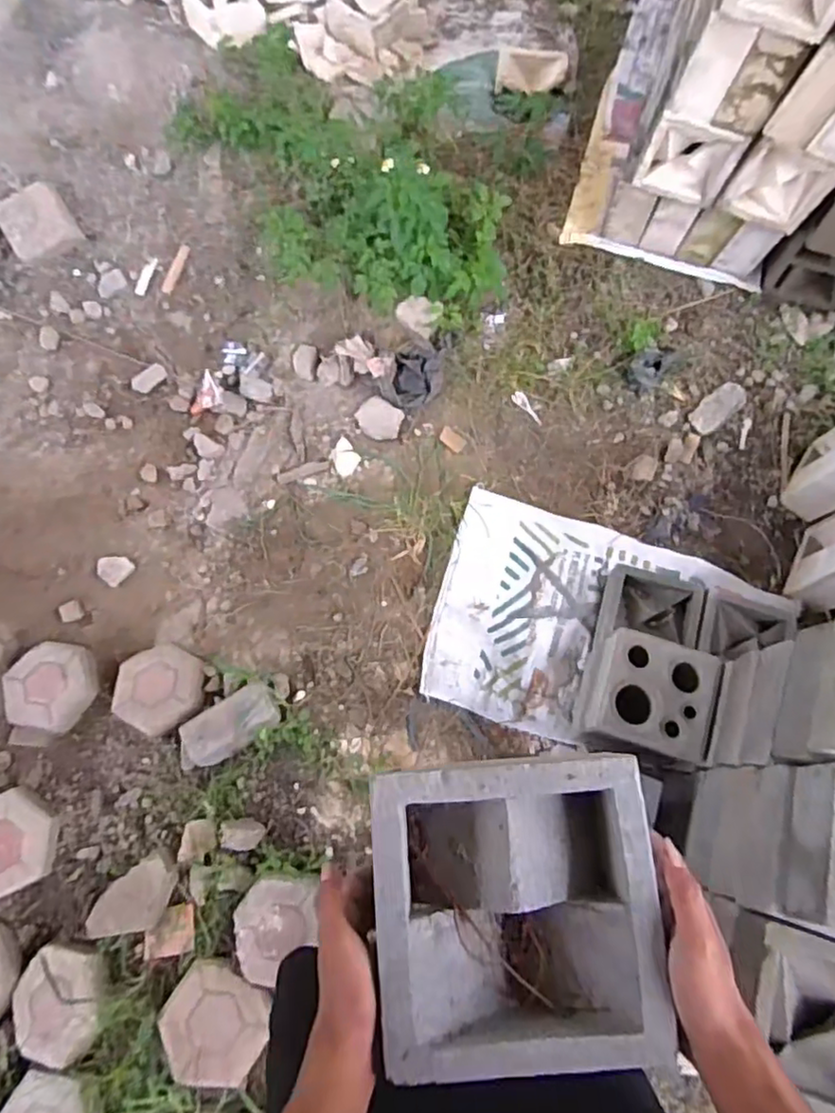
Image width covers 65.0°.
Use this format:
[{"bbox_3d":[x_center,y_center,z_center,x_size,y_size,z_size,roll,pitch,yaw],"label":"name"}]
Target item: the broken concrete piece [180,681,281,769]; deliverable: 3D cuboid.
[{"bbox_3d":[-0.427,0.385,1.490,0.239,0.077,0.120,-30,72,-10],"label":"broken concrete piece"}]

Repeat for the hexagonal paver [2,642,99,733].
[{"bbox_3d":[-0.887,0.315,1.603,0.215,0.062,0.198,14,71,6],"label":"hexagonal paver"}]

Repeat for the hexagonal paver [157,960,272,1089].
[{"bbox_3d":[-0.394,0.903,1.261,0.211,0.060,0.187,19,61,13],"label":"hexagonal paver"}]

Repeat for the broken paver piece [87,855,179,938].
[{"bbox_3d":[-0.588,0.725,1.381,0.199,0.059,0.123,-35,73,-11],"label":"broken paver piece"}]

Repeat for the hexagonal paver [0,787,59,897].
[{"bbox_3d":[-0.904,0.629,1.433,0.226,0.054,0.204,29,73,11],"label":"hexagonal paver"}]

